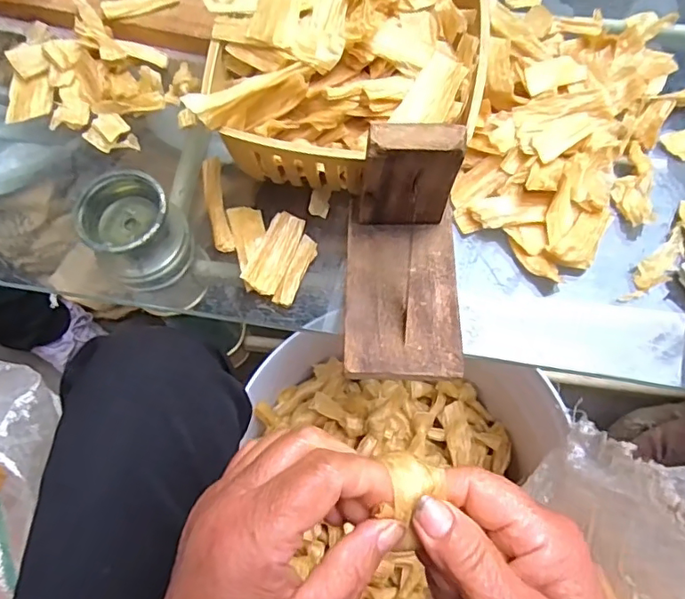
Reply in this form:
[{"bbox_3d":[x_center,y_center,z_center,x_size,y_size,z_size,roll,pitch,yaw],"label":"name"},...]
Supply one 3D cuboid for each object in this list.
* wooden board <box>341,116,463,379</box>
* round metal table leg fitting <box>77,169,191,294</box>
[{"bbox_3d":[0.039,-0.022,0.331,0.074,0.109,0.113,2,68,3],"label":"wooden board"},{"bbox_3d":[-0.170,-0.057,0.456,0.069,0.078,0.065,-1,68,2],"label":"round metal table leg fitting"}]

